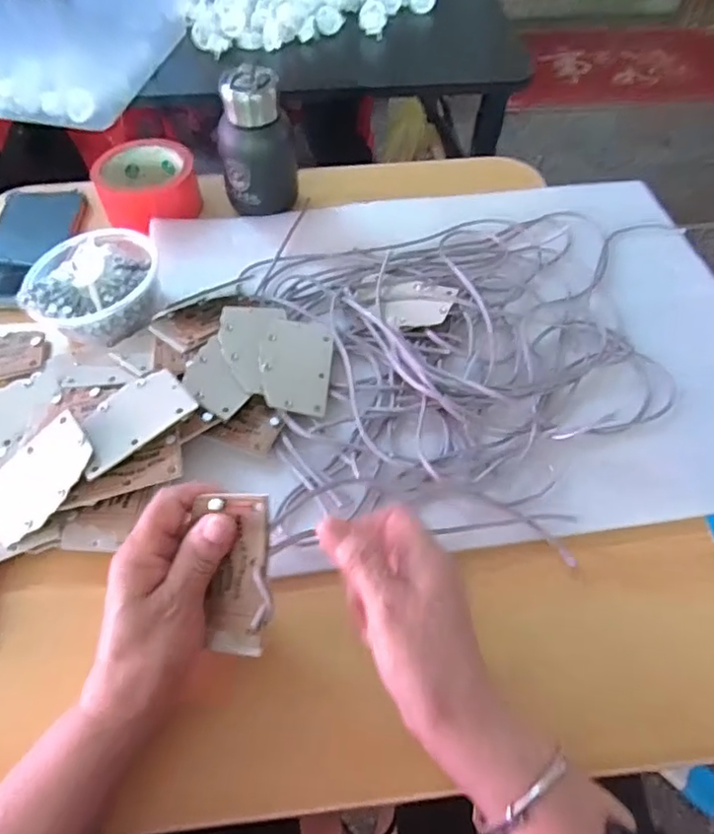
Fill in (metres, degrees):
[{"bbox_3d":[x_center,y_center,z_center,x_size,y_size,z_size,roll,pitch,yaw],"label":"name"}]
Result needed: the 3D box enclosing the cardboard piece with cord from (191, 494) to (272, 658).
[{"bbox_3d":[-0.065,0.084,0.324,0.037,0.008,0.084,-8,80,18],"label":"cardboard piece with cord"}]

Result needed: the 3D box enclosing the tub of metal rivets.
[{"bbox_3d":[-0.218,-0.113,0.499,0.100,0.053,0.095,0,56,0],"label":"tub of metal rivets"}]

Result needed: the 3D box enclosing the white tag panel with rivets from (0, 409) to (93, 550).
[{"bbox_3d":[-0.215,0.042,0.403,0.085,0.004,0.053,-43,68,2],"label":"white tag panel with rivets"}]

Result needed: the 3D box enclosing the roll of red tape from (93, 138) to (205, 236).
[{"bbox_3d":[-0.213,-0.236,0.608,0.094,0.045,0.086,0,56,0],"label":"roll of red tape"}]

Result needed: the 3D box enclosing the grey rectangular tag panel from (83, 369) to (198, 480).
[{"bbox_3d":[-0.159,0.001,0.420,0.083,0.007,0.051,-35,60,-21],"label":"grey rectangular tag panel"}]

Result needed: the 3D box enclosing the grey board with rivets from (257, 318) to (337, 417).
[{"bbox_3d":[-0.048,-0.041,0.469,0.056,0.004,0.083,9,58,-7],"label":"grey board with rivets"}]

